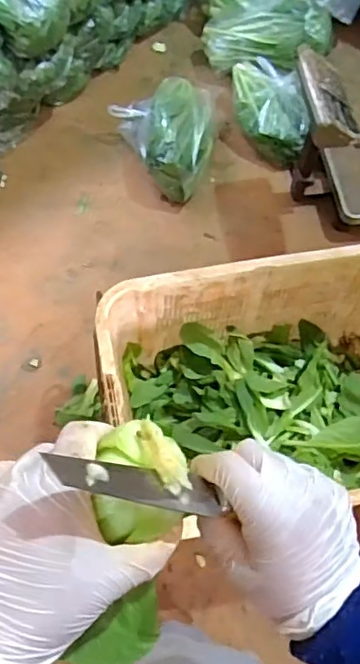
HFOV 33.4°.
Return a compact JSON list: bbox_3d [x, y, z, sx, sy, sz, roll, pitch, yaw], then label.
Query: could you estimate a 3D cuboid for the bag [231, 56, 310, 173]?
[{"bbox_3d":[0.255,-0.629,1.712,0.179,0.157,0.342,-12,67,-8],"label":"bag"}]

